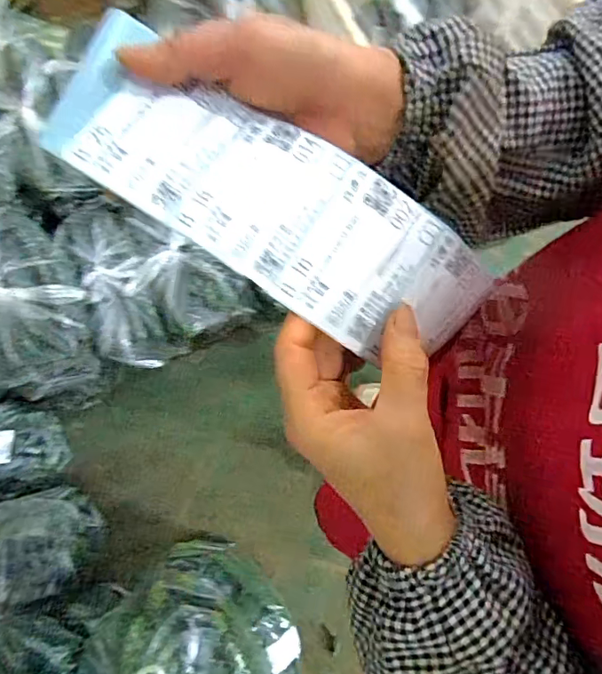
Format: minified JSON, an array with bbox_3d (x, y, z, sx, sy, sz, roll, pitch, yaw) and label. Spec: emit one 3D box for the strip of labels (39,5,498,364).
[{"bbox_3d":[-0.010,-0.057,0.225,0.213,0.026,0.074,28,79,-8],"label":"strip of labels"}]

